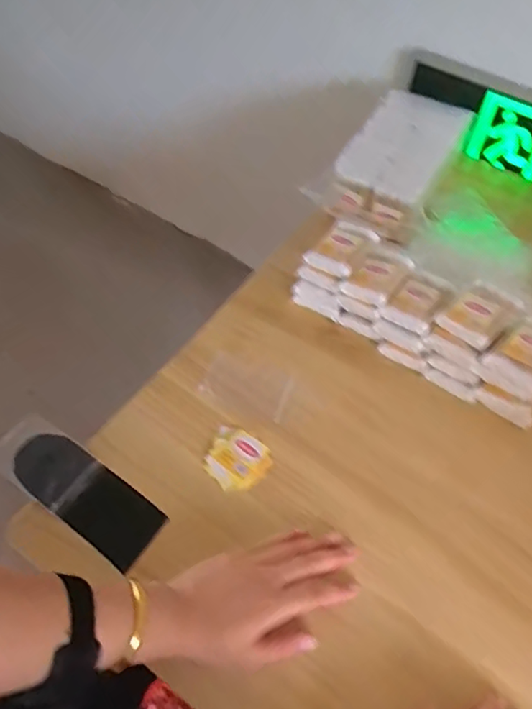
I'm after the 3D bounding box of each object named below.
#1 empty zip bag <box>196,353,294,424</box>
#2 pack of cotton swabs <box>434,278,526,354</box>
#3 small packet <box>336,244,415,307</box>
[{"bbox_3d":[-0.023,0.037,0.627,0.095,0.010,0.067,19,60,11],"label":"empty zip bag"},{"bbox_3d":[0.219,-0.041,0.577,0.074,0.014,0.055,-37,63,-23],"label":"pack of cotton swabs"},{"bbox_3d":[0.126,-0.089,0.636,0.054,0.021,0.069,34,61,20],"label":"small packet"}]

